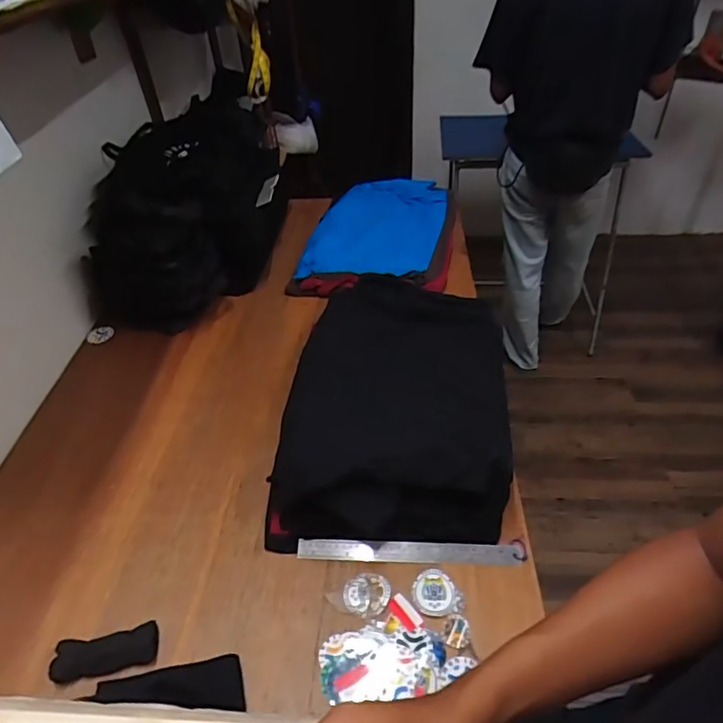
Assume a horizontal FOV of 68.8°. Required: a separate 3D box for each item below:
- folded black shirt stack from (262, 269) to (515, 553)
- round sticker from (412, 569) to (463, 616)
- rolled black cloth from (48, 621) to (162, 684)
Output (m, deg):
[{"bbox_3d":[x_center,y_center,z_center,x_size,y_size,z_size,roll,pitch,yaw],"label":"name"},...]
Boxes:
[{"bbox_3d":[0.067,0.054,0.925,0.336,0.136,0.518,4,41,7],"label":"folded black shirt stack"},{"bbox_3d":[0.101,0.324,0.737,0.060,0.007,0.065,-1,41,1],"label":"round sticker"},{"bbox_3d":[-0.330,0.376,0.683,0.123,0.020,0.050,-10,41,-9],"label":"rolled black cloth"}]

